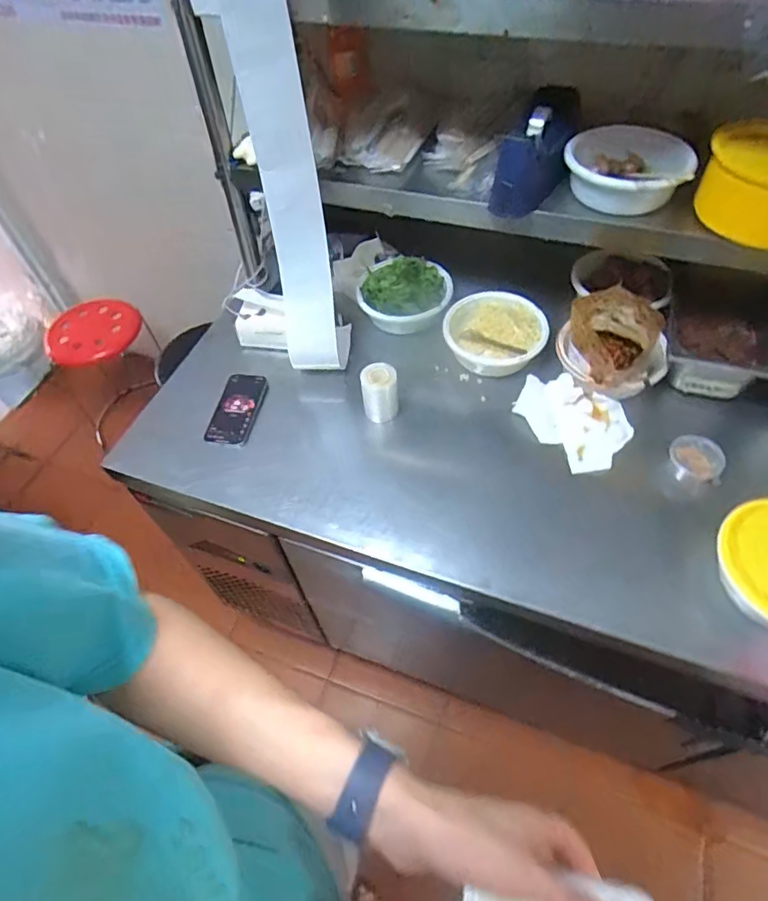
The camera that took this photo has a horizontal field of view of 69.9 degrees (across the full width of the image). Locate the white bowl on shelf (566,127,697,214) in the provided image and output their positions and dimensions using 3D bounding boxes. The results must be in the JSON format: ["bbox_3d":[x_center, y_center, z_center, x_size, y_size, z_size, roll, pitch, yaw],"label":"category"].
[{"bbox_3d":[0.342,-0.403,0.793,0.166,0.061,0.174,1,54,5],"label":"white bowl on shelf"}]

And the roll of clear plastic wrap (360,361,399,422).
[{"bbox_3d":[-0.006,-0.092,0.863,0.060,0.102,0.055,-2,54,3],"label":"roll of clear plastic wrap"}]

